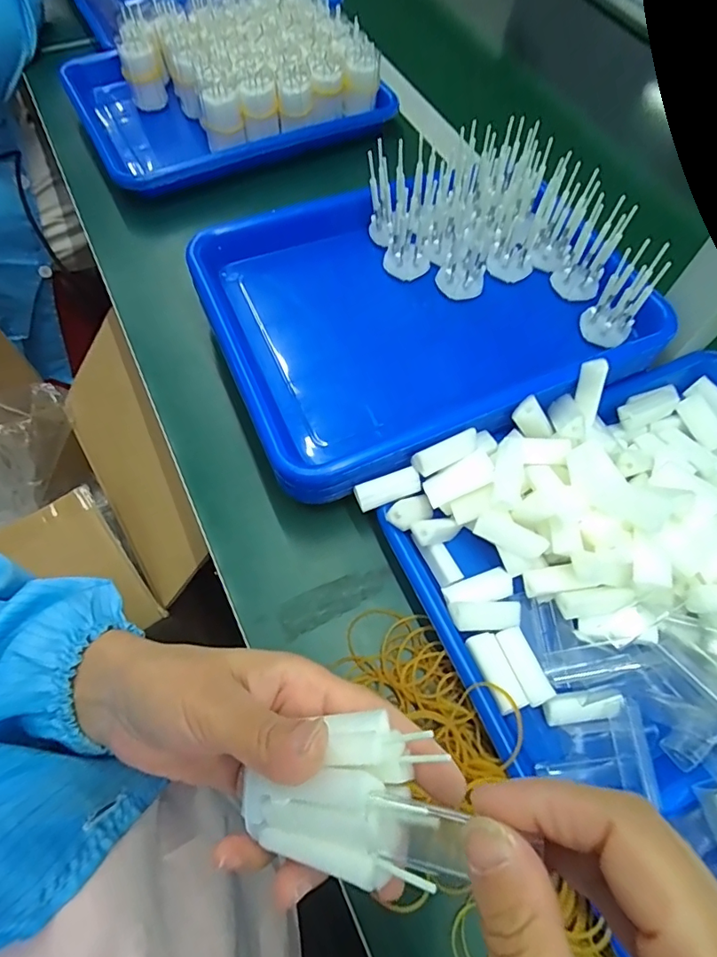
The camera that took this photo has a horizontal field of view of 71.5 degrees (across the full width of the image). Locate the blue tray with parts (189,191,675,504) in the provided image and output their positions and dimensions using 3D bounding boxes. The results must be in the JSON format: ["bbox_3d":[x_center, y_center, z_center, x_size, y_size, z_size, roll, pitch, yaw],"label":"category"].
[{"bbox_3d":[0.043,-0.138,0.402,0.304,0.034,0.245,-22,67,-13],"label":"blue tray with parts"}]

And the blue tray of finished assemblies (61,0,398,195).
[{"bbox_3d":[-0.149,-0.440,0.570,0.317,0.087,0.231,-26,67,-14],"label":"blue tray of finished assemblies"}]

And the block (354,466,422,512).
[{"bbox_3d":[0.020,0.007,0.349,0.045,0.012,0.020,-19,107,-10],"label":"block"}]

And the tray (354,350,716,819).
[{"bbox_3d":[0.200,0.040,0.340,0.321,0.069,0.235,-25,67,-14],"label":"tray"}]

